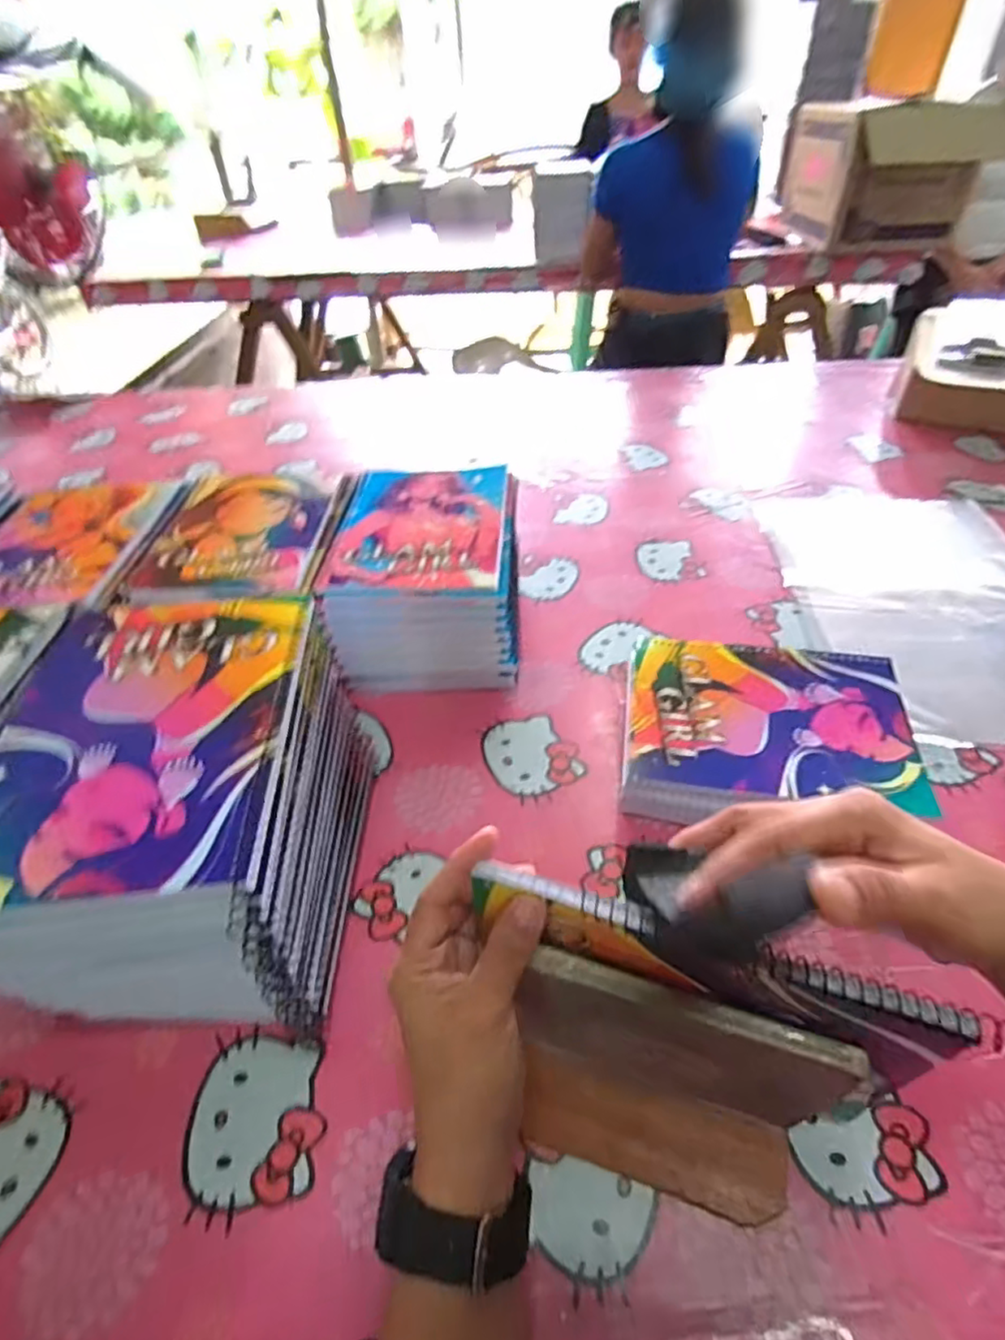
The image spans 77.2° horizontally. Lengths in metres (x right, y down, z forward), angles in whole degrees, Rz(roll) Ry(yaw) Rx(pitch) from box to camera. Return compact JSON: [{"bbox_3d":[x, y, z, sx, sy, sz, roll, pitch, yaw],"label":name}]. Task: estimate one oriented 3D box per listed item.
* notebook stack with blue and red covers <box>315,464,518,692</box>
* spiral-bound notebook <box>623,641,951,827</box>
[{"bbox_3d":[-0.066,-0.088,0.607,0.159,0.123,0.204,-1,44,3],"label":"notebook stack with blue and red covers"},{"bbox_3d":[0.196,0.055,0.480,0.200,0.066,0.155,3,44,8],"label":"spiral-bound notebook"}]

